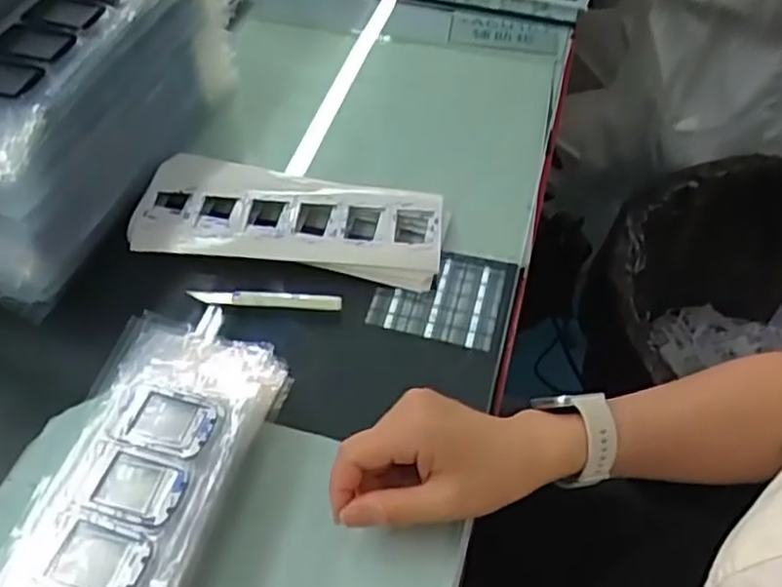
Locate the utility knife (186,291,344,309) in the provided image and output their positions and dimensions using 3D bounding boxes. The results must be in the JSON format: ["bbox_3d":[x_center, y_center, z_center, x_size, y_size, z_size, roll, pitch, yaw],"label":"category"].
[{"bbox_3d":[-0.089,0.004,0.513,0.106,0.006,0.011,2,51,-1],"label":"utility knife"}]

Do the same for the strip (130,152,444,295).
[{"bbox_3d":[-0.074,-0.061,0.558,0.231,0.015,0.108,9,47,4],"label":"strip"}]

